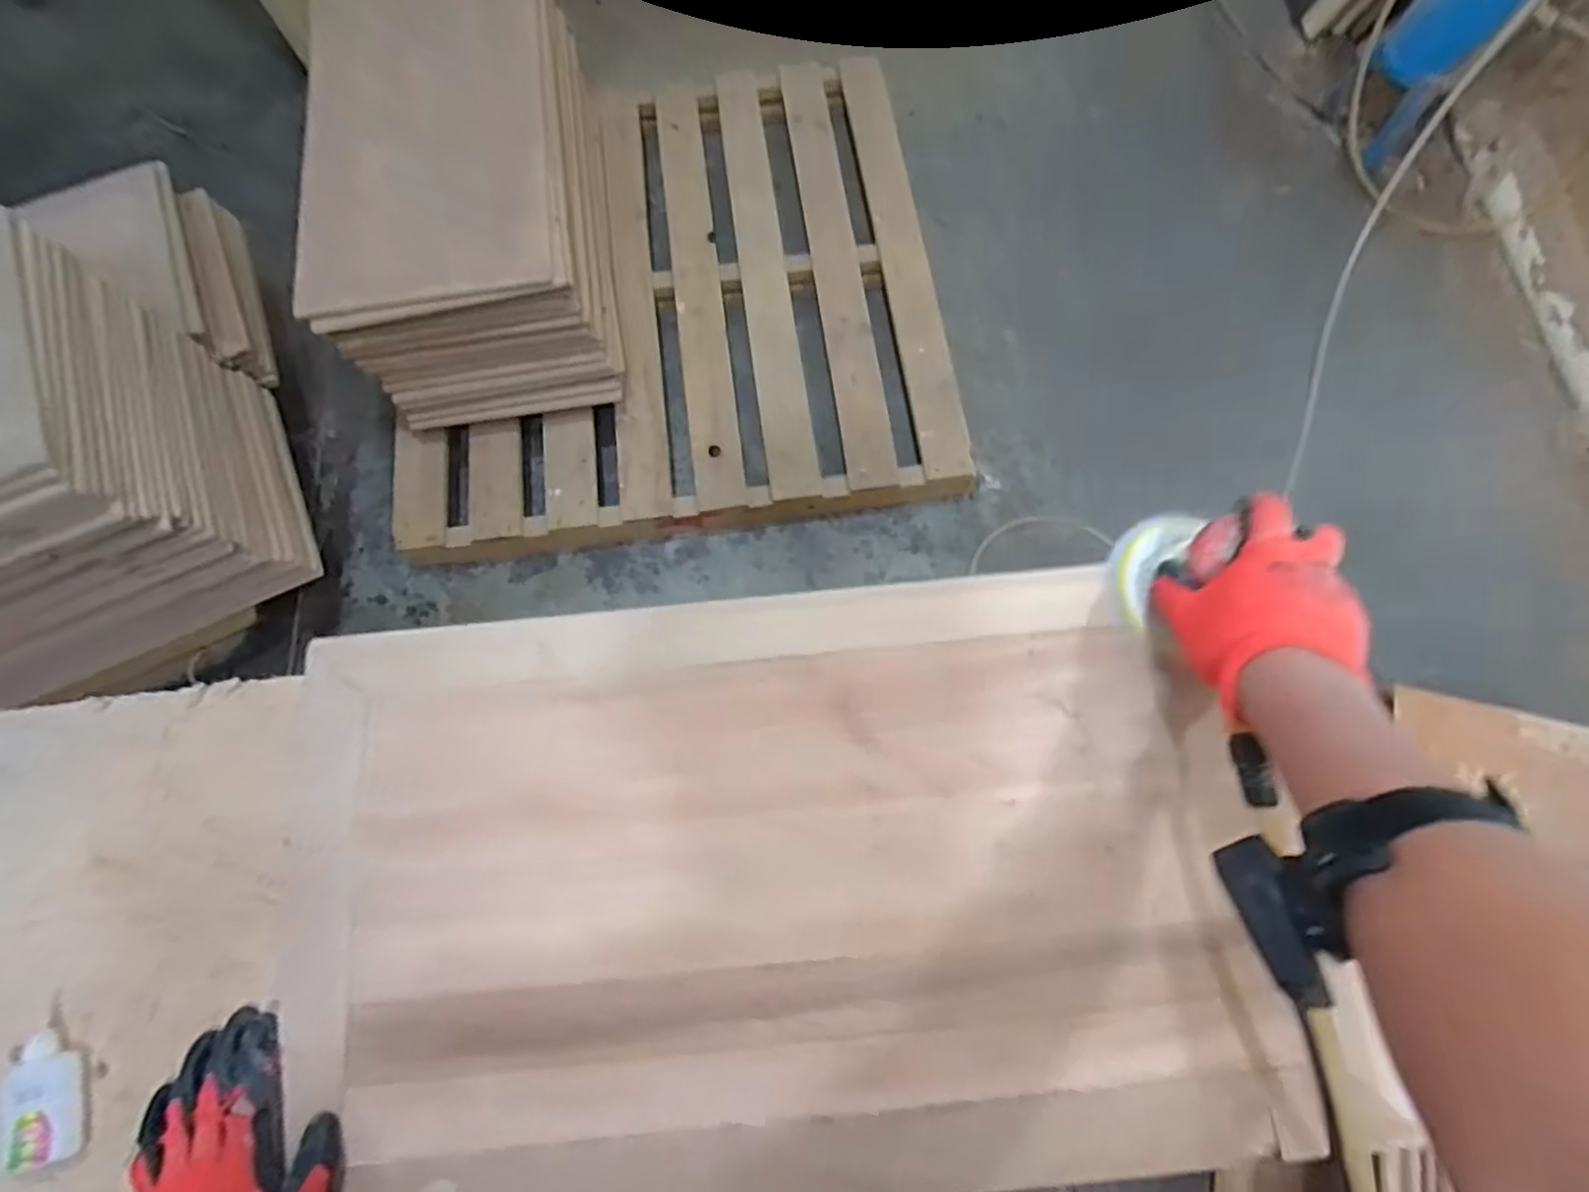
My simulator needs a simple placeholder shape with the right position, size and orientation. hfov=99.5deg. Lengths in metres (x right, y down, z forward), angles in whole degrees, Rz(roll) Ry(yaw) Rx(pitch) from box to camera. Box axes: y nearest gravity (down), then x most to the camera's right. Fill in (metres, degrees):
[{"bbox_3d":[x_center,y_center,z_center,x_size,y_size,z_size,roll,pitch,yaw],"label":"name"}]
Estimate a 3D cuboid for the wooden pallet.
[{"bbox_3d":[-0.267,-0.663,1.446,1.110,0.124,1.107,-7,73,0],"label":"wooden pallet"}]

